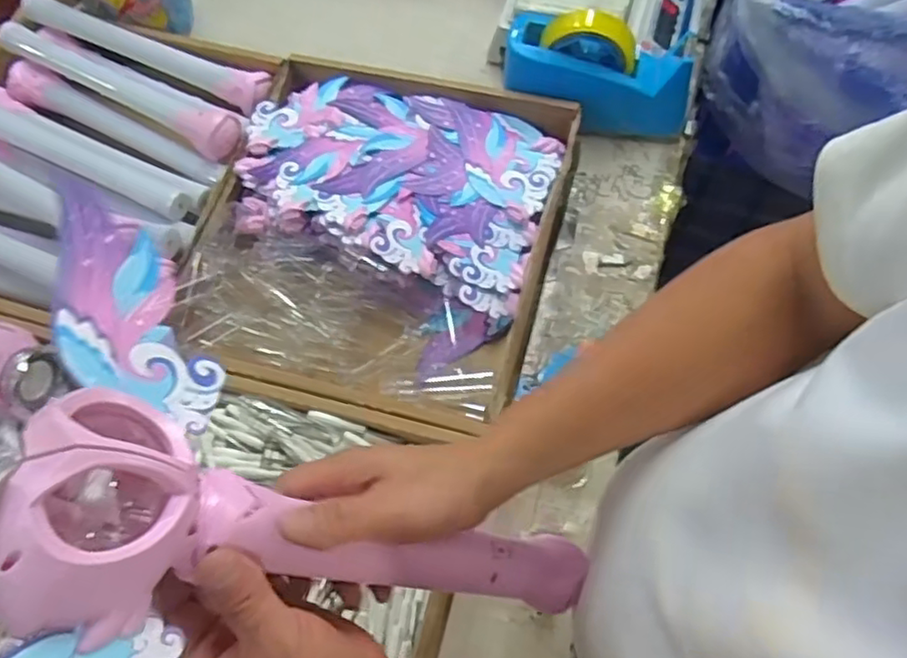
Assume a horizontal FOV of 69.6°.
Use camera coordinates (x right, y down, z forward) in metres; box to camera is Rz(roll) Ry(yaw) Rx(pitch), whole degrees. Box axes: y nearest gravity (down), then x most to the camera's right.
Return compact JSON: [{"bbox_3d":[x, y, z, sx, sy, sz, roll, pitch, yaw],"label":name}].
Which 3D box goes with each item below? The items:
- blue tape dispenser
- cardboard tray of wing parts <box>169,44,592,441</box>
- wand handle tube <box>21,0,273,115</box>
[{"bbox_3d":[0.156,-0.277,0.702,0.194,0.113,0.066,13,67,8],"label":"blue tape dispenser"},{"bbox_3d":[-0.078,-0.107,0.671,0.349,0.070,0.375,14,67,8],"label":"cardboard tray of wing parts"},{"bbox_3d":[-0.355,-0.329,0.762,0.309,0.050,0.048,21,68,11],"label":"wand handle tube"}]

